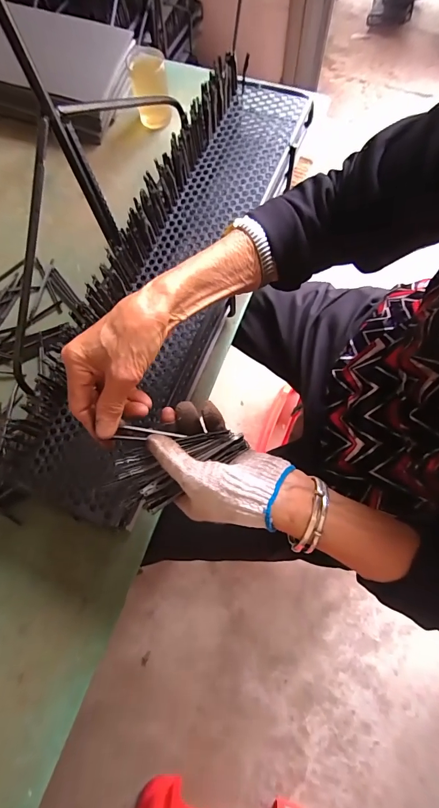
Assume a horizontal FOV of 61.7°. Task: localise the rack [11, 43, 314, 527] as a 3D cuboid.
[{"bbox_3d":[-0.049,-0.163,0.424,0.159,0.062,0.597,23,79,8],"label":"rack"}]

